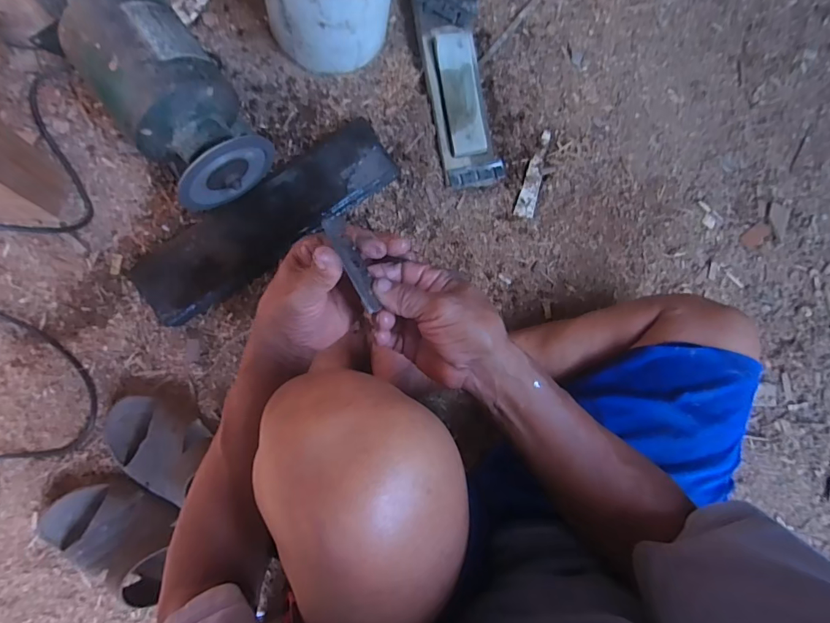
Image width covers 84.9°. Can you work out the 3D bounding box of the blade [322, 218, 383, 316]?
[{"bbox_3d":[-0.049,-0.038,0.366,0.006,0.026,0.081,-25,92,31],"label":"blade"}]

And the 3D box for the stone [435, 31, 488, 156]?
[{"bbox_3d":[0.069,-0.320,0.664,0.053,0.022,0.177,-8,85,-6],"label":"stone"}]

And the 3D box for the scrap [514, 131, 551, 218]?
[{"bbox_3d":[0.187,-0.215,0.706,0.028,0.009,0.148,18,83,-3],"label":"scrap"}]

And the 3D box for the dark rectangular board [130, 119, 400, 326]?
[{"bbox_3d":[-0.204,-0.130,0.631,0.388,0.041,0.118,-35,90,-6],"label":"dark rectangular board"}]

